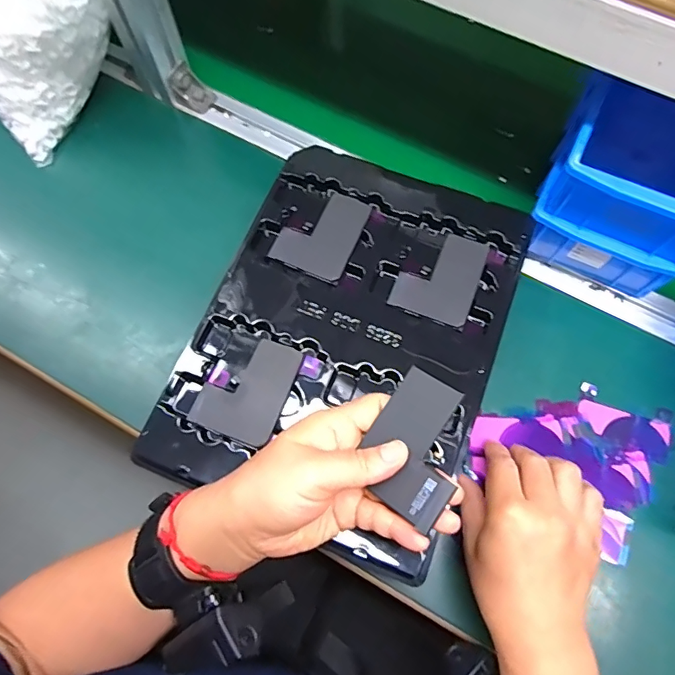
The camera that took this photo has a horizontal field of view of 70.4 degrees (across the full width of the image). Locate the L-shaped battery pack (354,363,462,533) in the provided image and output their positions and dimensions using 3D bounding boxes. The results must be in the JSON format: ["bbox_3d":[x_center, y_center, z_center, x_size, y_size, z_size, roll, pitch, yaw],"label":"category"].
[{"bbox_3d":[0.048,0.062,0.278,0.057,0.004,0.075,31,82,26],"label":"L-shaped battery pack"}]

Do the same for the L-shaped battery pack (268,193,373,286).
[{"bbox_3d":[-0.012,-0.085,0.390,0.059,0.004,0.076,23,71,7],"label":"L-shaped battery pack"}]

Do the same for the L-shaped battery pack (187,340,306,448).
[{"bbox_3d":[-0.064,0.036,0.348,0.058,0.005,0.075,23,71,7],"label":"L-shaped battery pack"}]

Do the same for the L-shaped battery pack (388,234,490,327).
[{"bbox_3d":[0.082,-0.049,0.376,0.058,0.004,0.077,23,71,7],"label":"L-shaped battery pack"}]

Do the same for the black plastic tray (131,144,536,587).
[{"bbox_3d":[0.009,-0.003,0.359,0.210,0.017,0.280,21,72,7],"label":"black plastic tray"}]

